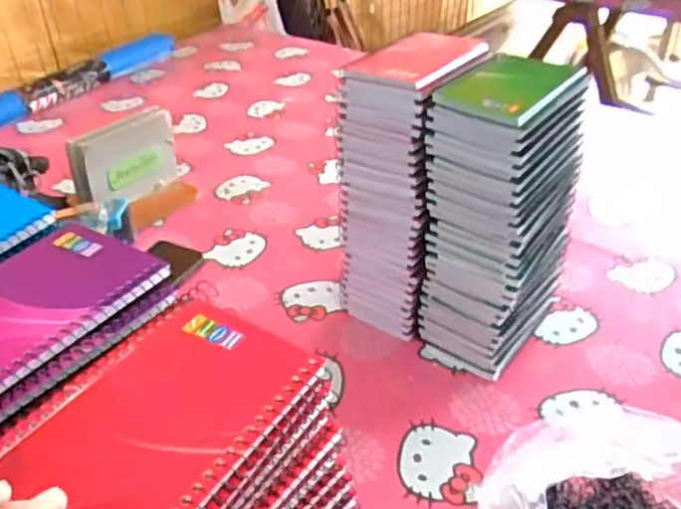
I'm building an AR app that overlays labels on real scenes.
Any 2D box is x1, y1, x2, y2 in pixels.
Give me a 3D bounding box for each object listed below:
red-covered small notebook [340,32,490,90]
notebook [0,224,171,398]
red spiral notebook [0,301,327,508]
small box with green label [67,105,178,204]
[{"bbox_3d":[0.071,-0.188,0.640,0.090,0.012,0.128,23,41,29],"label":"red-covered small notebook"},{"bbox_3d":[-0.168,0.026,0.350,0.091,0.010,0.132,21,40,27],"label":"notebook"},{"bbox_3d":[-0.078,0.071,0.288,0.088,0.013,0.128,20,39,25],"label":"red spiral notebook"},{"bbox_3d":[-0.293,-0.132,0.939,0.156,0.125,0.031,-30,45,-35],"label":"small box with green label"}]

